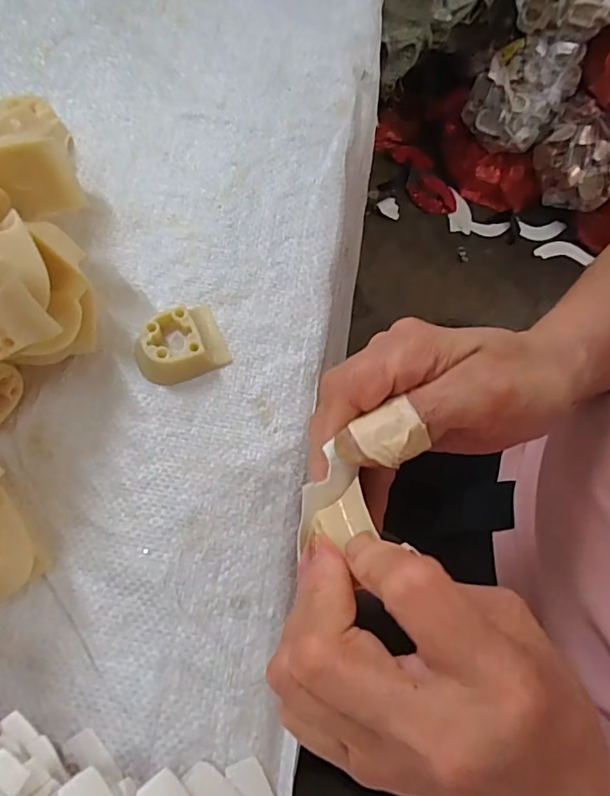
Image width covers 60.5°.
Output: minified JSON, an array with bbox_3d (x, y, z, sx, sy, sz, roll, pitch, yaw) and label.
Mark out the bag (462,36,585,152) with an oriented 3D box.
[{"bbox_3d":[0.432,-0.609,1.048,0.168,0.154,0.170,35,73,8],"label":"bag"}]

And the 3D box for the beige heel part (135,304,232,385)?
[{"bbox_3d":[-0.068,-0.030,0.279,0.047,0.018,0.038,-22,74,-9],"label":"beige heel part"}]

